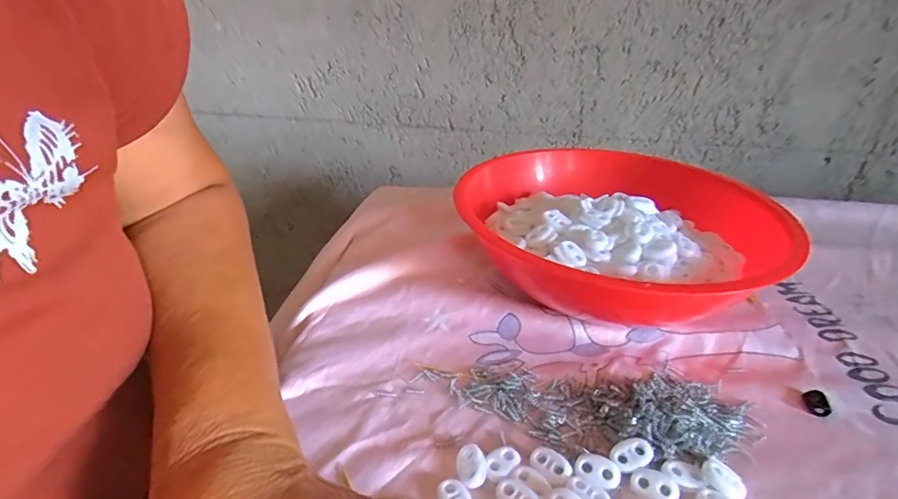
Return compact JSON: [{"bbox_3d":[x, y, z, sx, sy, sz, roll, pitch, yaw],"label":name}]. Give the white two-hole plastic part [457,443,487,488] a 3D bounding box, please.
[{"bbox_3d":[0.012,0.113,0.254,0.015,0.008,0.022,-4,32,-11],"label":"white two-hole plastic part"}]

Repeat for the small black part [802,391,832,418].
[{"bbox_3d":[0.227,0.094,0.299,0.015,0.008,0.015,-23,38,-37],"label":"small black part"}]

